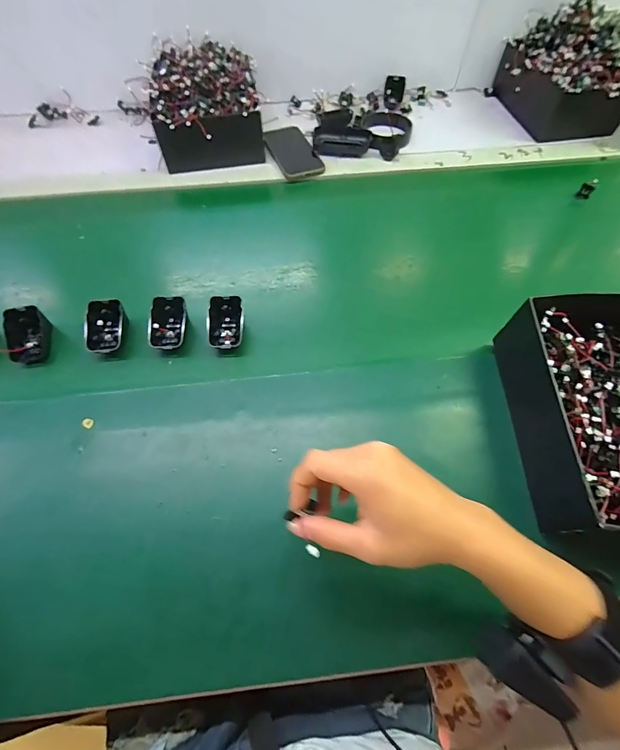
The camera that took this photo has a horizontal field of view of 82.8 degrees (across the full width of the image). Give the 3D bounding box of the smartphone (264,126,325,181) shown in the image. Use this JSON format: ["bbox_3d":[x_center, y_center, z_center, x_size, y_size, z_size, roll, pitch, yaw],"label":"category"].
[{"bbox_3d":[-0.028,-0.410,0.646,0.078,0.013,0.128,-20,63,-11],"label":"smartphone"}]

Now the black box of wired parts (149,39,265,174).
[{"bbox_3d":[-0.182,-0.476,0.633,0.175,0.099,0.231,-9,61,-5],"label":"black box of wired parts"}]

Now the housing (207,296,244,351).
[{"bbox_3d":[-0.107,-0.067,0.455,0.043,0.027,0.068,-2,91,6],"label":"housing"}]

